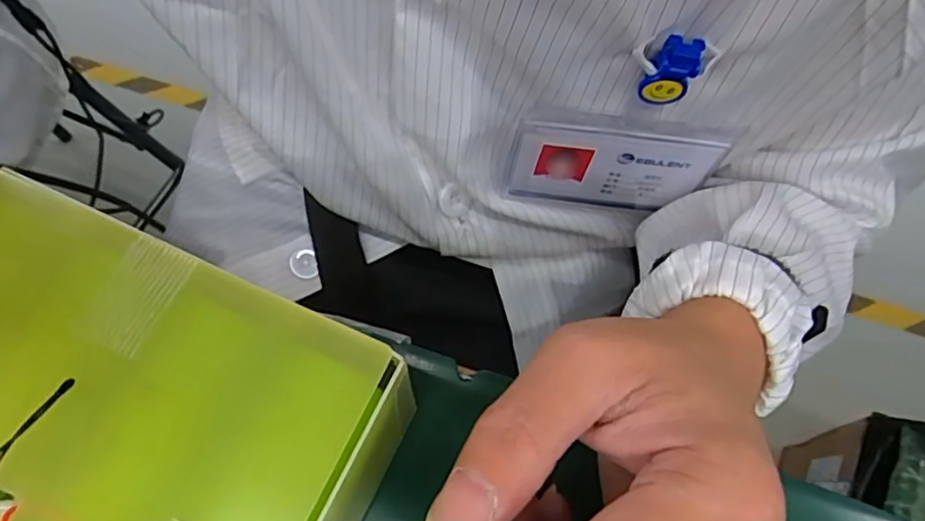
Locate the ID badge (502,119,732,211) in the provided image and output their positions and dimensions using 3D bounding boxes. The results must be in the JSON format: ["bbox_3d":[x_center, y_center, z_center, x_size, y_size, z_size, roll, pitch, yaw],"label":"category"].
[{"bbox_3d":[0.070,-0.044,0.303,0.092,0.067,0.007,9,63,2],"label":"ID badge"}]

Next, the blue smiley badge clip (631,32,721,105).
[{"bbox_3d":[0.079,-0.072,0.233,0.027,0.028,0.009,15,64,5],"label":"blue smiley badge clip"}]

